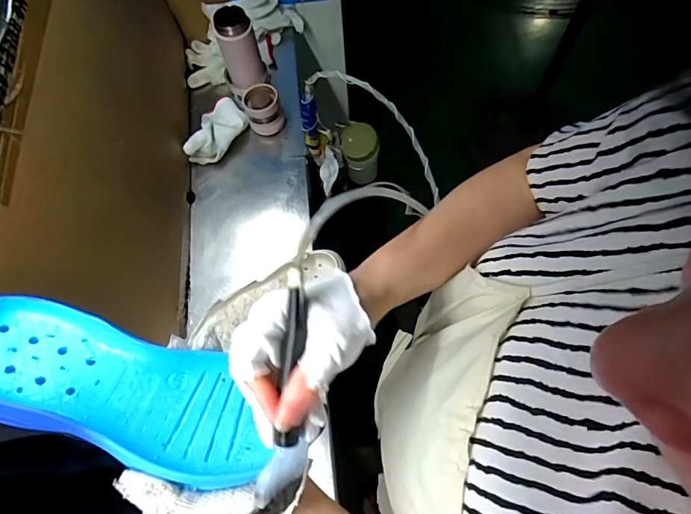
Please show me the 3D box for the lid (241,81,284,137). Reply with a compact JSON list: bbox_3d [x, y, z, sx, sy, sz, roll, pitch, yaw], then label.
[{"bbox_3d":[-0.153,-0.275,0.808,0.066,0.067,0.068,-1,68,3],"label":"lid"}]

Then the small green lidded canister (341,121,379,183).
[{"bbox_3d":[0.030,-0.212,0.902,0.075,0.137,0.074,-2,68,3],"label":"small green lidded canister"}]

